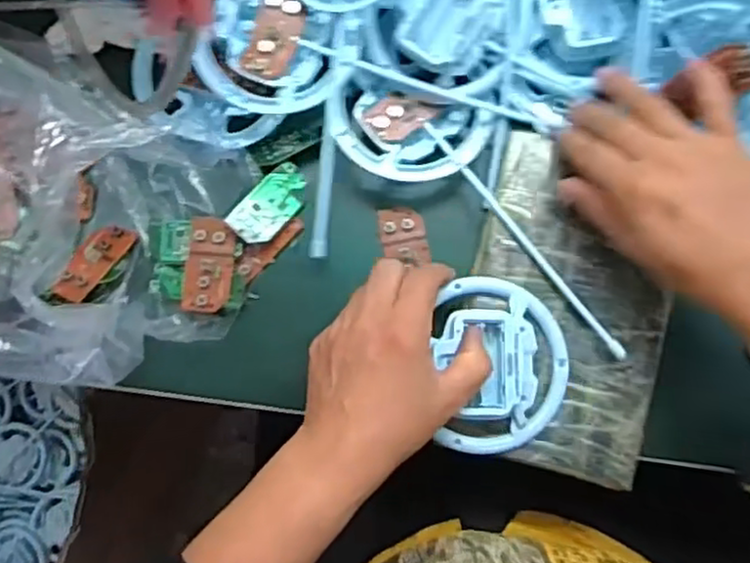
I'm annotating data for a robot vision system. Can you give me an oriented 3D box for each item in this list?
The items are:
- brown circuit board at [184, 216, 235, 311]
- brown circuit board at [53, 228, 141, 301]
[{"bbox_3d":[-0.107,-0.010,0.456,0.028,0.008,0.060,6,84,2],"label":"brown circuit board"},{"bbox_3d":[-0.181,-0.013,0.455,0.026,0.004,0.059,29,59,5],"label":"brown circuit board"}]

